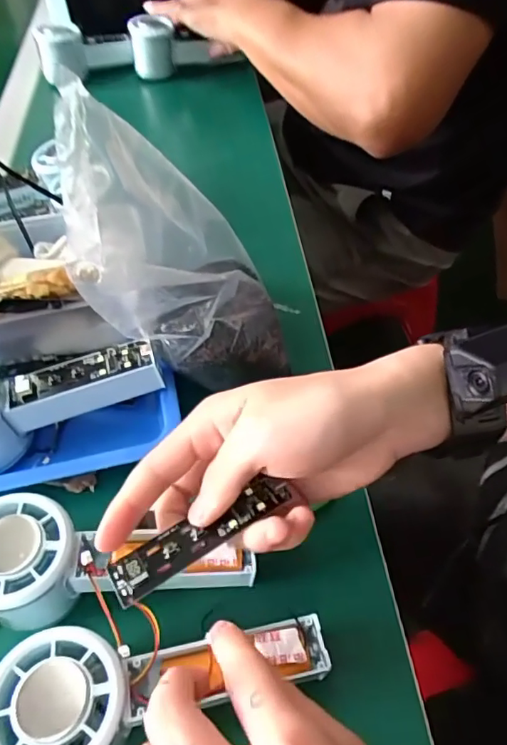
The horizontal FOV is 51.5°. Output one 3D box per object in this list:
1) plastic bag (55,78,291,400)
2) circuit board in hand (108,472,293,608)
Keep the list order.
[{"bbox_3d":[-0.051,-0.073,0.331,0.056,0.189,0.152,-21,60,26],"label":"plastic bag"},{"bbox_3d":[-0.026,0.076,0.248,0.086,0.010,0.023,-27,55,-16],"label":"circuit board in hand"}]

